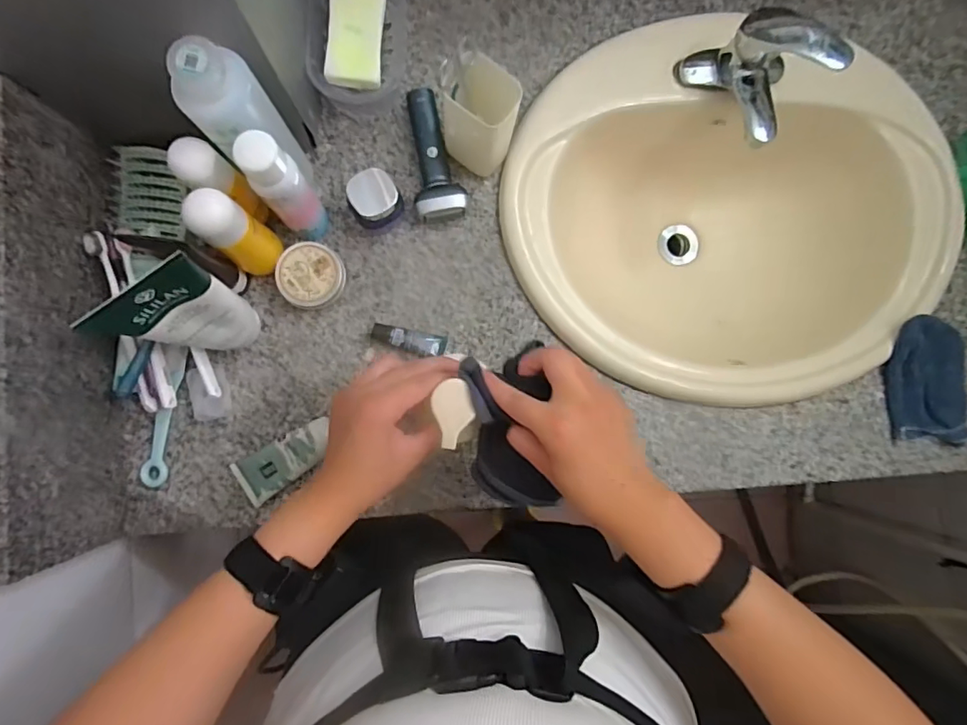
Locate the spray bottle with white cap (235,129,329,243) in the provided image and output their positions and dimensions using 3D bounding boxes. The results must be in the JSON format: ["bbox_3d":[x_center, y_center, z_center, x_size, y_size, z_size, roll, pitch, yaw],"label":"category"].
[{"bbox_3d":[-0.189,-0.164,0.518,0.043,0.174,0.043,0,88,-2],"label":"spray bottle with white cap"}]

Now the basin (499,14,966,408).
[{"bbox_3d":[0.283,-0.174,0.692,0.522,0.181,0.419,10,87,-4],"label":"basin"}]

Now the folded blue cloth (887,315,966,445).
[{"bbox_3d":[0.520,0.021,0.608,0.098,0.031,0.137,3,87,-2],"label":"folded blue cloth"}]

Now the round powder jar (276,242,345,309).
[{"bbox_3d":[-0.183,-0.093,0.574,0.066,0.042,0.064,0,88,-2],"label":"round powder jar"}]

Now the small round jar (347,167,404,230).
[{"bbox_3d":[-0.116,-0.171,0.568,0.052,0.062,0.048,0,88,-2],"label":"small round jar"}]

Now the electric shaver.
[{"bbox_3d":[-0.052,-0.233,0.594,0.053,0.030,0.147,-5,88,-3],"label":"electric shaver"}]

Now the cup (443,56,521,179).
[{"bbox_3d":[-0.006,-0.247,0.549,0.073,0.126,0.055,37,87,-1],"label":"cup"}]

